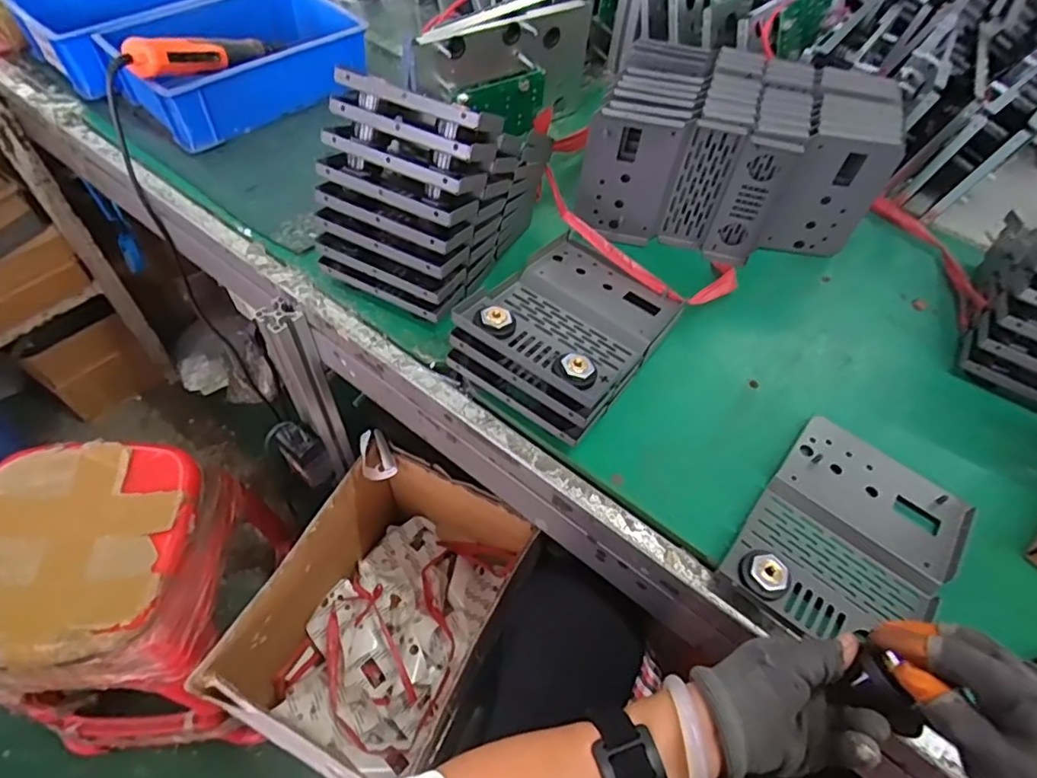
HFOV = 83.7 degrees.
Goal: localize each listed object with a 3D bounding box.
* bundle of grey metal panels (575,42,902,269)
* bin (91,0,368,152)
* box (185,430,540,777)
[{"bbox_3d":[0.247,-0.263,0.683,0.311,0.157,0.164,16,55,6],"label":"bundle of grey metal panels"},{"bbox_3d":[-0.375,-0.463,0.809,0.305,0.075,0.211,-36,65,-26],"label":"bin"},{"bbox_3d":[-0.201,0.323,0.849,0.233,0.286,0.364,25,57,12],"label":"box"}]

